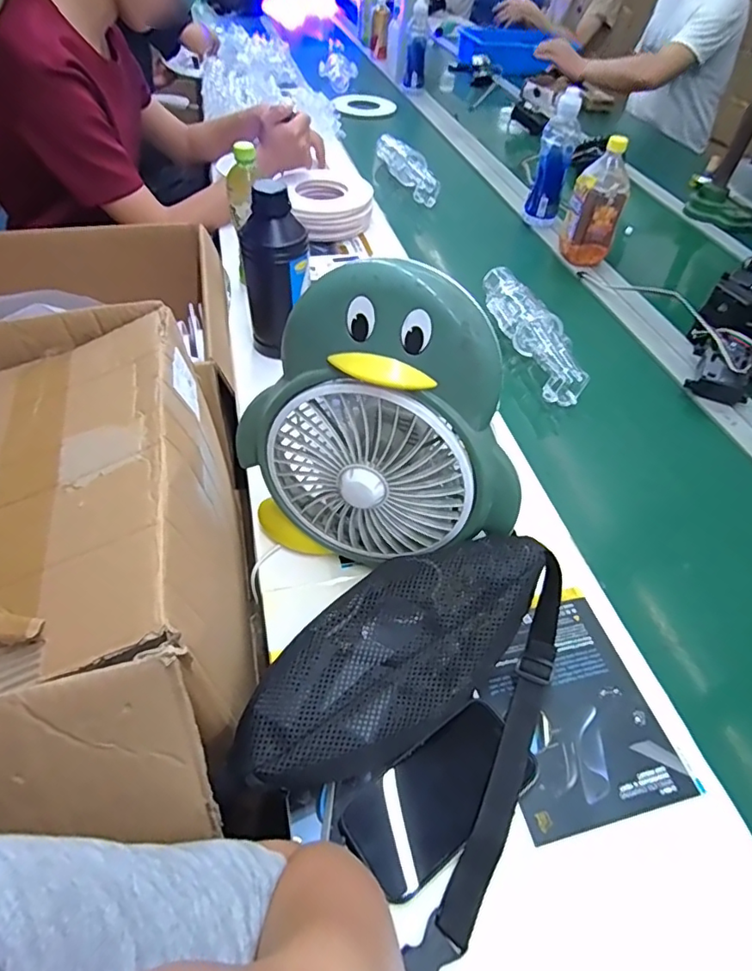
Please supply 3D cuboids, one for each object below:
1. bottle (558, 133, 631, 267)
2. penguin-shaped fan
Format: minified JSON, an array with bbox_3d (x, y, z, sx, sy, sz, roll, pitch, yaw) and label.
[{"bbox_3d":[0.397,-0.504,0.974,0.080,0.185,0.071,-2,49,-5],"label":"bottle"},{"bbox_3d":[0.003,-0.047,0.465,0.252,0.267,0.106,13,50,8],"label":"penguin-shaped fan"}]

